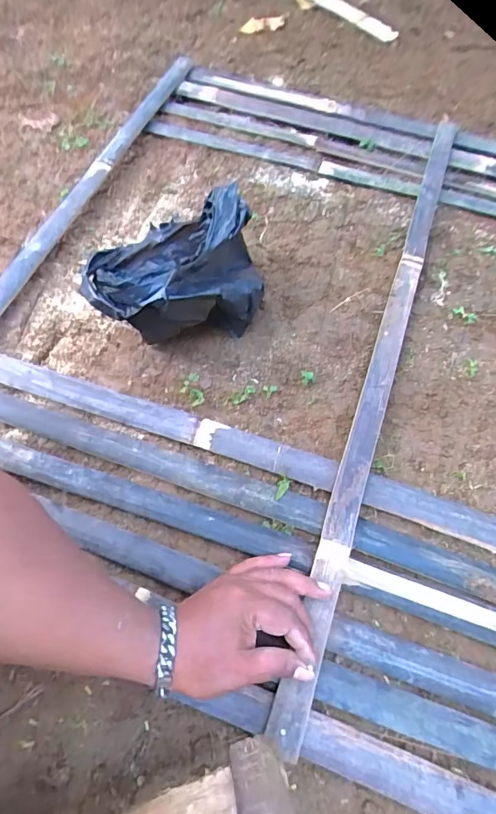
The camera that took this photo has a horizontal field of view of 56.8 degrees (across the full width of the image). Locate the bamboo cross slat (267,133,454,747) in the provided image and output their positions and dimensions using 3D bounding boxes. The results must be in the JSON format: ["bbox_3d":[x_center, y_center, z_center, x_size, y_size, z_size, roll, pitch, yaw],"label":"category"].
[{"bbox_3d":[0.166,-0.077,0.542,0.031,0.015,0.830,18,64,8],"label":"bamboo cross slat"}]

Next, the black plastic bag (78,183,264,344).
[{"bbox_3d":[-0.083,-0.154,0.529,0.182,0.136,0.164,-8,62,-6],"label":"black plastic bag"}]

